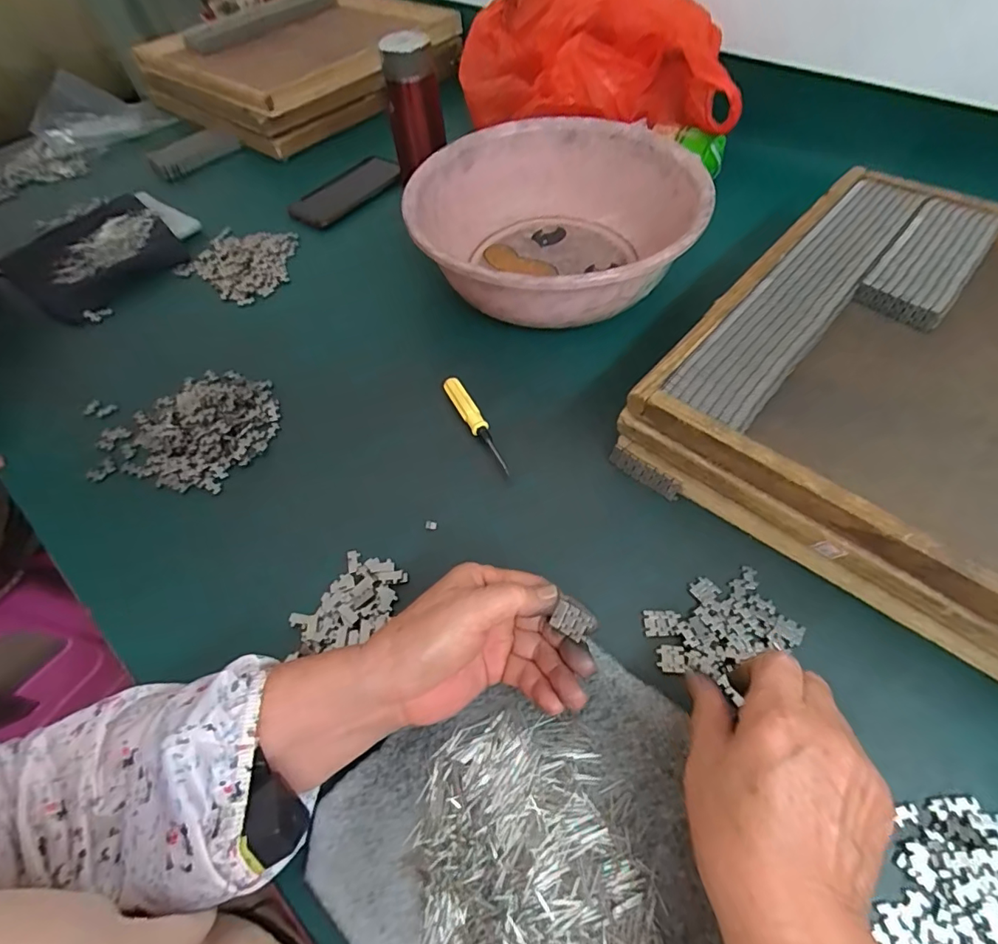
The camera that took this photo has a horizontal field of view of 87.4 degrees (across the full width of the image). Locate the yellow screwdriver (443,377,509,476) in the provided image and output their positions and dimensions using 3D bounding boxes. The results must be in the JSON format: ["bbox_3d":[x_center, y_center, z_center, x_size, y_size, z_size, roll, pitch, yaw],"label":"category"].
[{"bbox_3d":[-0.020,-0.044,0.461,0.016,0.020,0.112,-26,57,-14],"label":"yellow screwdriver"}]

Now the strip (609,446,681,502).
[{"bbox_3d":[0.118,0.000,0.422,0.061,0.017,0.005,34,28,23],"label":"strip"}]

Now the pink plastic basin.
[{"bbox_3d":[0.058,-0.253,0.556,0.285,0.106,0.282,-2,54,2],"label":"pink plastic basin"}]

